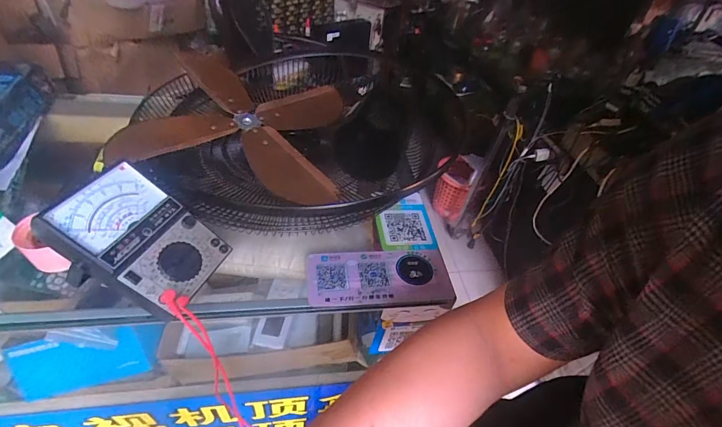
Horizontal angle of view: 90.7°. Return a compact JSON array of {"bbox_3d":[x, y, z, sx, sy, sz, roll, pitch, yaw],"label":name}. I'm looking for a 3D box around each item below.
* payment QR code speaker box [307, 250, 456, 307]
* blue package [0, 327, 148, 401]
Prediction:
[{"bbox_3d":[0.027,0.087,0.495,0.196,0.022,0.084,1,45,-11],"label":"payment QR code speaker box"},{"bbox_3d":[-0.426,0.226,0.541,0.185,0.089,0.012,-11,8,-5],"label":"blue package"}]

